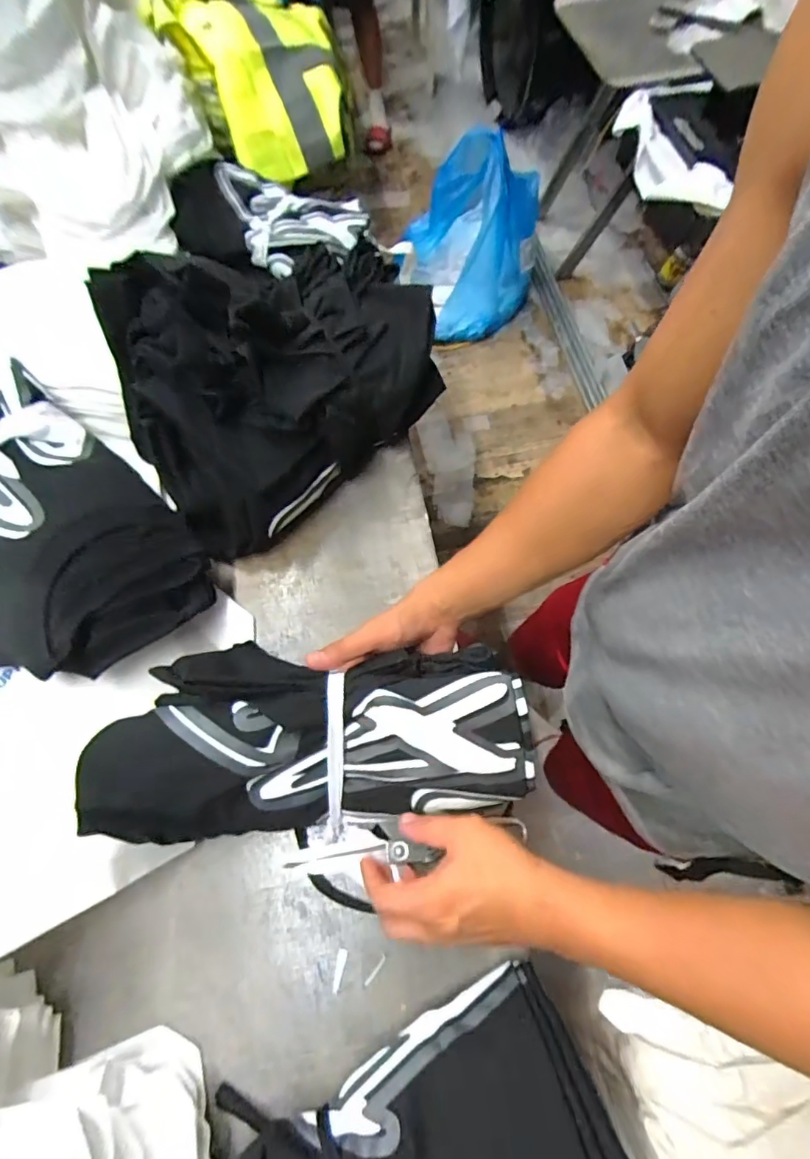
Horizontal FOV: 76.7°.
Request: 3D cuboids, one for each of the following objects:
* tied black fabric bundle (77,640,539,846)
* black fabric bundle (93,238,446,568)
[{"bbox_3d":[-0.073,0.126,0.439,0.340,0.105,0.149,-4,65,-5],"label":"tied black fabric bundle"},{"bbox_3d":[-0.137,-0.251,0.622,0.390,0.204,0.284,-32,69,-13],"label":"black fabric bundle"}]

